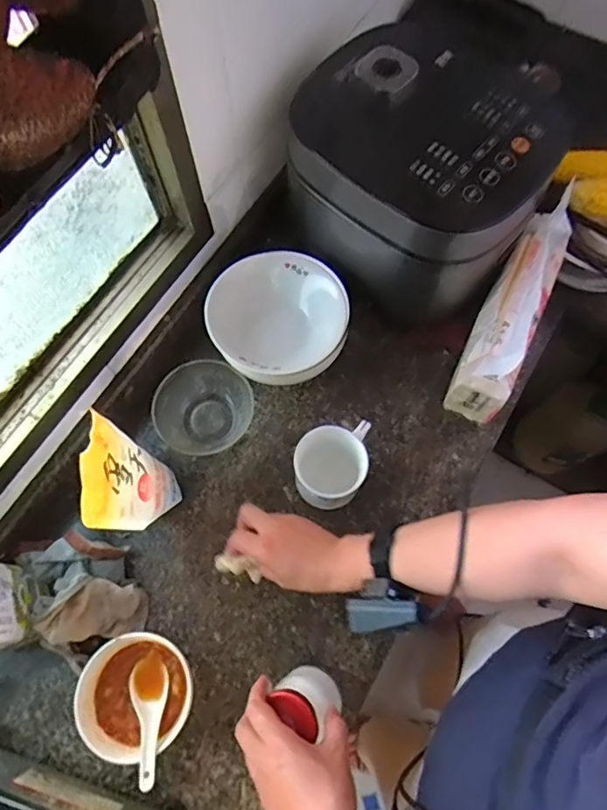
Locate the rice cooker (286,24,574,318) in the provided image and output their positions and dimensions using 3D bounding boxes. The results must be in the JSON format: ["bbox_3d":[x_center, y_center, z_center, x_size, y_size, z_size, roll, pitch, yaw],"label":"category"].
[{"bbox_3d":[0.141,-0.280,0.645,0.261,0.215,0.238,38,74,13],"label":"rice cooker"}]

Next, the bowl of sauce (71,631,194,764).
[{"bbox_3d":[-0.173,0.303,0.560,0.110,0.056,0.110,0,69,0],"label":"bowl of sauce"}]

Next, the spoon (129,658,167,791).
[{"bbox_3d":[-0.157,0.319,0.535,0.038,0.021,0.115,-12,46,-4],"label":"spoon"}]

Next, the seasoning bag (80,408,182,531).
[{"bbox_3d":[-0.178,0.083,0.574,0.049,0.189,0.109,-9,70,-3],"label":"seasoning bag"}]

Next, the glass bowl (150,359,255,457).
[{"bbox_3d":[-0.128,0.005,0.671,0.107,0.058,0.115,0,69,0],"label":"glass bowl"}]

